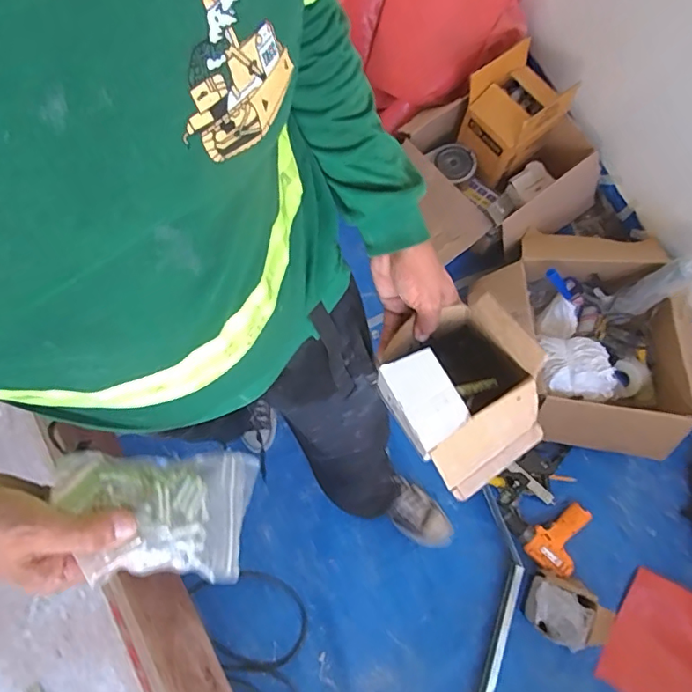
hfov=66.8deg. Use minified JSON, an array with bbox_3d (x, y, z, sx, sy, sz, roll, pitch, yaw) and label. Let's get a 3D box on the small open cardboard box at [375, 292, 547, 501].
[{"bbox_3d":[0.124,0.053,0.563,0.132,0.153,0.183,-35,76,-9],"label":"small open cardboard box"}]

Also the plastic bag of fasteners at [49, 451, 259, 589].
[{"bbox_3d":[-0.141,0.126,0.401,0.145,0.021,0.095,11,58,-28],"label":"plastic bag of fasteners"}]

